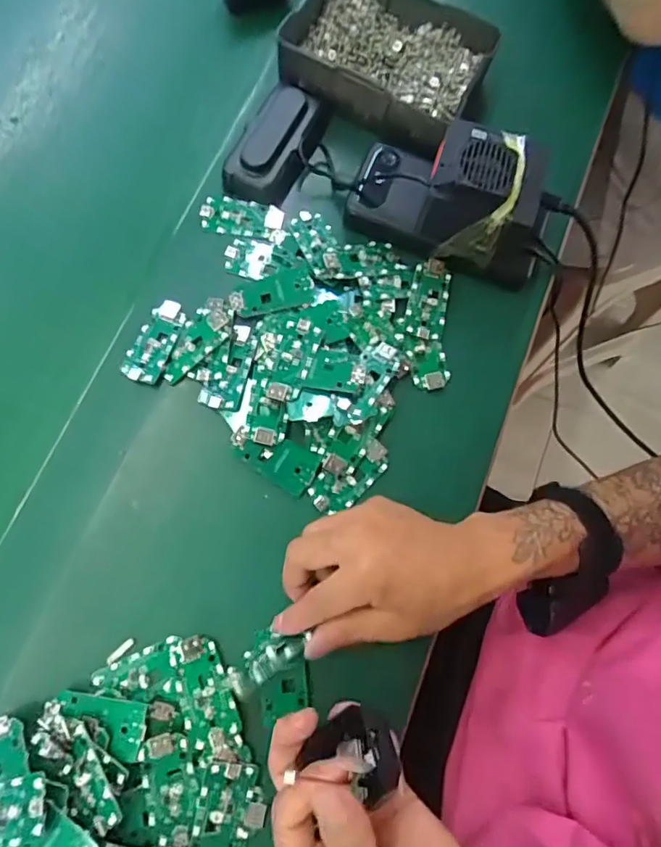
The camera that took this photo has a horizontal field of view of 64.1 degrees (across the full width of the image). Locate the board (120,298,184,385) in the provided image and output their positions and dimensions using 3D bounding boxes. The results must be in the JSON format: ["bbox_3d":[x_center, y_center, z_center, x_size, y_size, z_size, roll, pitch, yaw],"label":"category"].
[{"bbox_3d":[-0.131,-0.061,0.393,0.031,0.007,0.063,17,75,3],"label":"board"}]

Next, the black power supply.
[{"bbox_3d":[0.095,-0.176,0.395,0.155,0.071,0.080,23,75,5],"label":"black power supply"}]

